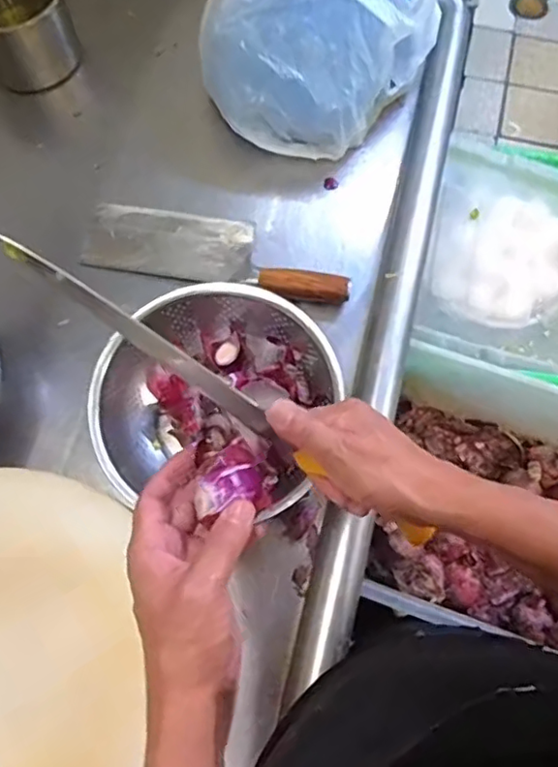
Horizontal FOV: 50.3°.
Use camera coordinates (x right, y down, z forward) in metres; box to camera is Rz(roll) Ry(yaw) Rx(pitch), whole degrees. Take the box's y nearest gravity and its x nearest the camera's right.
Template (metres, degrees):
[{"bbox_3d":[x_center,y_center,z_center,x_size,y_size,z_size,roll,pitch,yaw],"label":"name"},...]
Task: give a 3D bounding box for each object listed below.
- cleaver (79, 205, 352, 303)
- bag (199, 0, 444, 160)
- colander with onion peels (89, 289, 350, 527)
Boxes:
[{"bbox_3d":[-0.071,-0.151,0.672,0.303,0.023,0.086,12,72,4],"label":"cleaver"},{"bbox_3d":[0.062,-0.417,0.672,0.189,0.164,0.281,31,74,10],"label":"bag"},{"bbox_3d":[-0.058,0.011,0.589,0.223,0.081,0.204,1,72,0],"label":"colander with onion peels"}]

